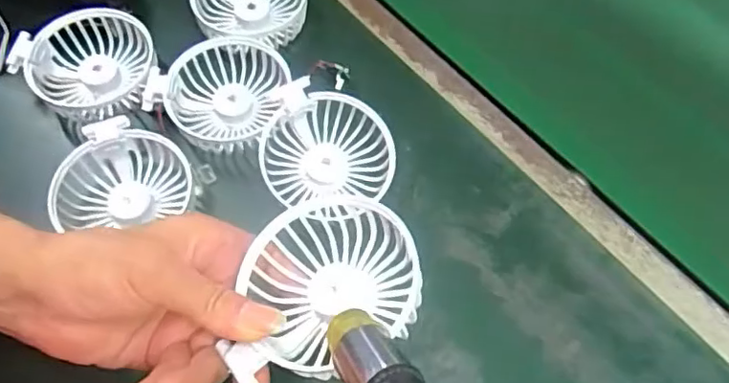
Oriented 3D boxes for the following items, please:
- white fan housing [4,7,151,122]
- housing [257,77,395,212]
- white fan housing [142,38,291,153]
[{"bbox_3d":[-0.211,-0.095,0.440,0.087,0.034,0.086,1,63,-1],"label":"white fan housing"},{"bbox_3d":[-0.025,-0.026,0.409,0.090,0.046,0.079,16,64,7],"label":"housing"},{"bbox_3d":[-0.097,-0.072,0.430,0.094,0.045,0.087,1,63,-1],"label":"white fan housing"}]

